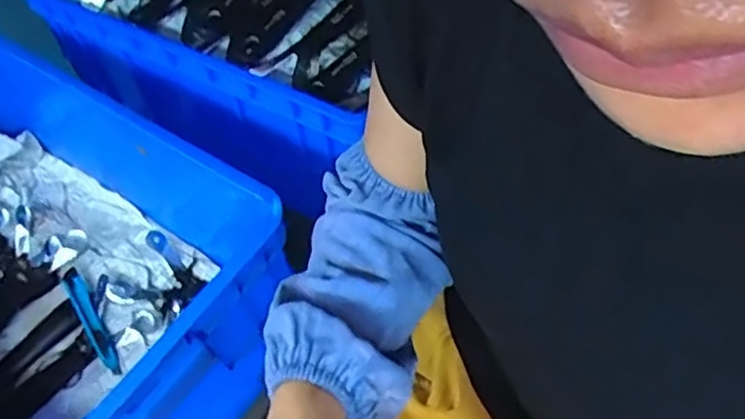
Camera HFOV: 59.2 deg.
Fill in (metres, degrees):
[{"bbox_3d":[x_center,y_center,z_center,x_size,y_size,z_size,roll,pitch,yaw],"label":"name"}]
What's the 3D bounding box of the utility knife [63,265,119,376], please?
[{"bbox_3d":[-0.294,0.116,0.684,0.018,0.012,0.128,-29,69,-16],"label":"utility knife"}]

